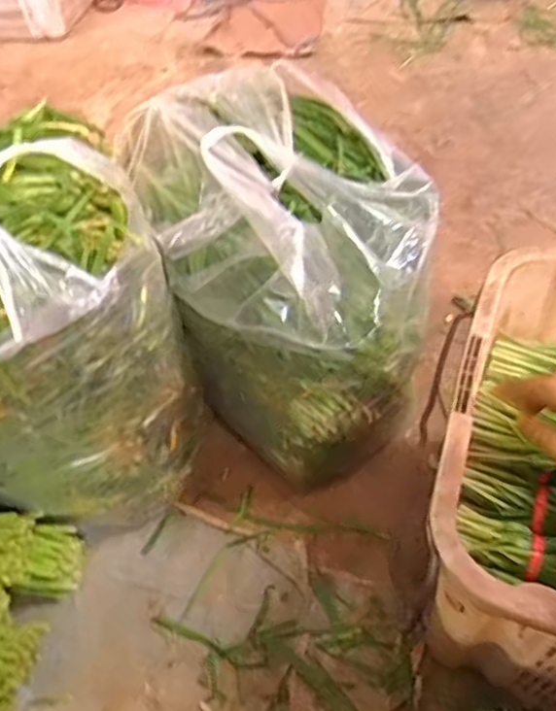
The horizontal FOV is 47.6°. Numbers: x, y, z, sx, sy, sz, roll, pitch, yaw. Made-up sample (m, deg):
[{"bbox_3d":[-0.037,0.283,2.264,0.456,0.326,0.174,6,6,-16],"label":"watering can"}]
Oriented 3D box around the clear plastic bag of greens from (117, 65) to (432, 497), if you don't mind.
[{"bbox_3d":[0.017,-0.126,0.968,0.370,0.392,0.493,-16,51,-11],"label":"clear plastic bag of greens"}]

